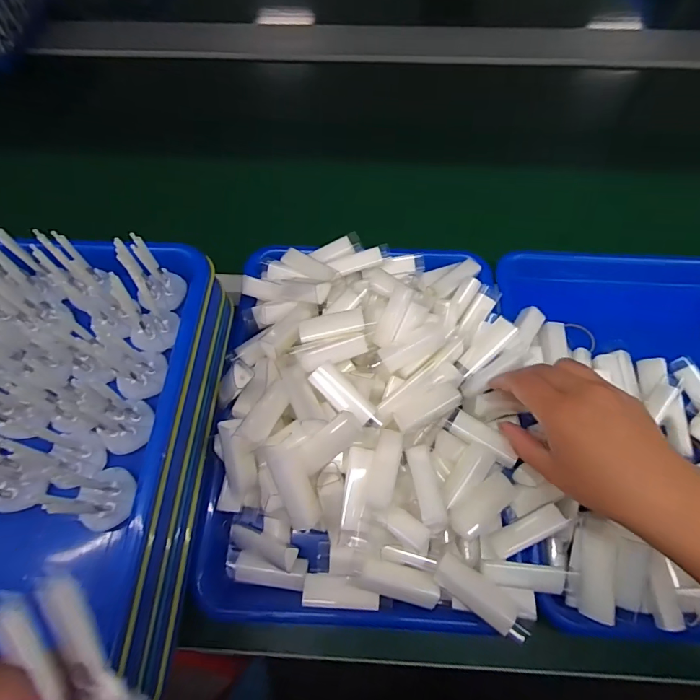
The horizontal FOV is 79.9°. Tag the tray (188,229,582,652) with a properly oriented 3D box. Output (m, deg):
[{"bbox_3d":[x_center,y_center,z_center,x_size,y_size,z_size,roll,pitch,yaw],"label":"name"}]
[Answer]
[{"bbox_3d":[0.022,0.041,0.344,0.260,0.074,0.318,2,64,2],"label":"tray"}]

